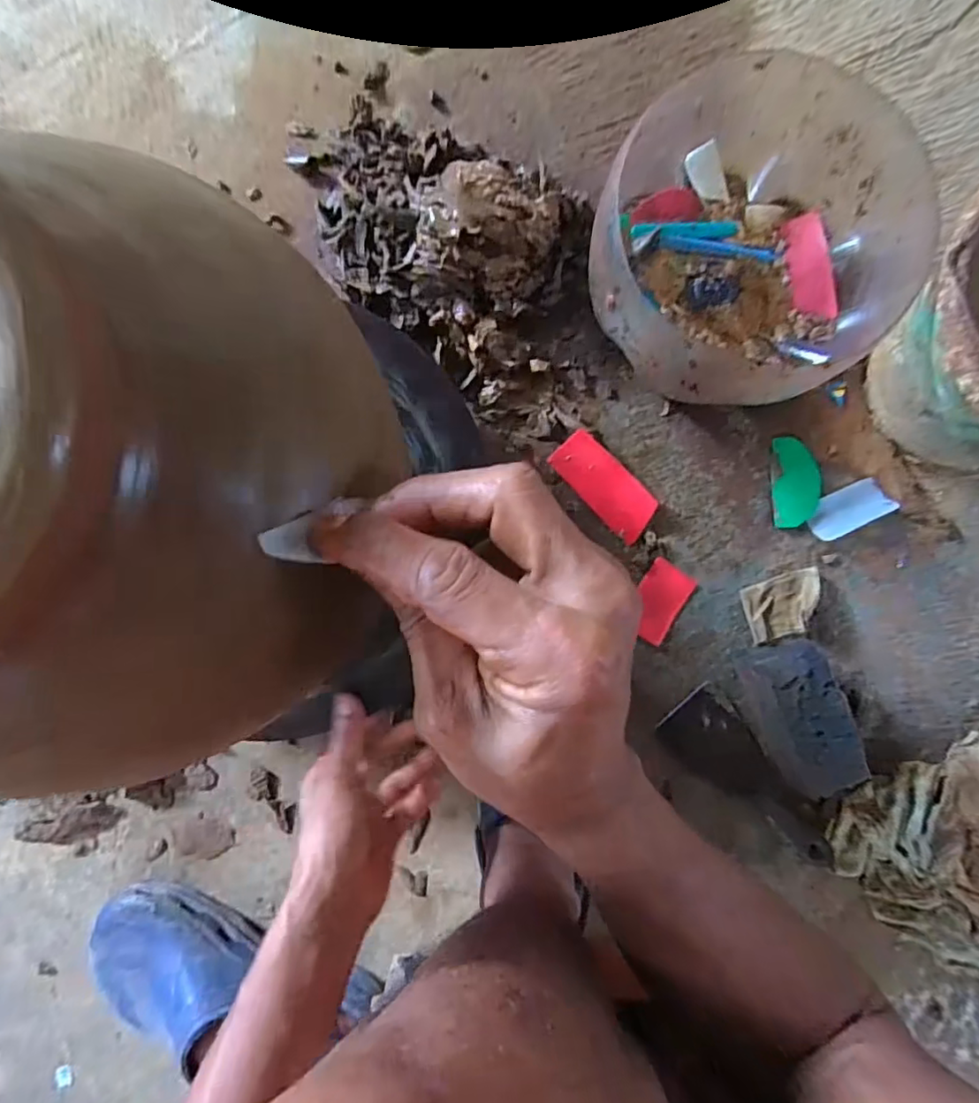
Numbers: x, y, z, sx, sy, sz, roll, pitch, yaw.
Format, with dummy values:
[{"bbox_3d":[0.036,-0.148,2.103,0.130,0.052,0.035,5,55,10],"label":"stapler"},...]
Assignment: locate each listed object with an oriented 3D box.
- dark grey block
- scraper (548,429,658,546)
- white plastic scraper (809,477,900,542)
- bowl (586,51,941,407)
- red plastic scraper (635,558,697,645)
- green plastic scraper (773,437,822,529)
[{"bbox_3d":[0.276,0.146,0.509,0.071,0.062,0.120,-20,91,-1],"label":"dark grey block"},{"bbox_3d":[0.109,-0.063,0.535,0.047,0.004,0.109,-43,90,19],"label":"scraper"},{"bbox_3d":[0.339,-0.041,0.535,0.076,0.008,0.039,-25,71,1],"label":"white plastic scraper"},{"bbox_3d":[0.207,-0.256,0.482,0.256,0.133,0.238,0,90,-2],"label":"bowl"},{"bbox_3d":[0.160,0.048,0.537,0.045,0.005,0.072,33,89,-1],"label":"red plastic scraper"},{"bbox_3d":[0.292,-0.066,0.539,0.042,0.004,0.084,-1,87,6],"label":"green plastic scraper"}]

